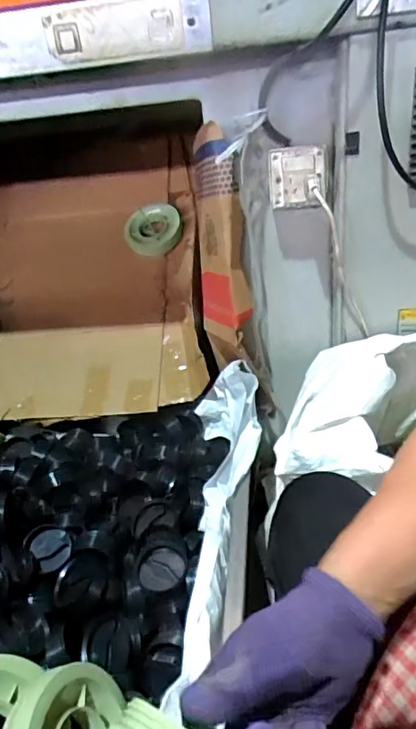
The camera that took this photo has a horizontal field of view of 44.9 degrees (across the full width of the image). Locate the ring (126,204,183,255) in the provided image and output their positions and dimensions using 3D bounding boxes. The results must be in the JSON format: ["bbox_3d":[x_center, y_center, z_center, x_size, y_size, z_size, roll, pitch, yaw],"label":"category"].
[{"bbox_3d":[-0.125,-0.306,1.148,0.128,0.110,0.031,-13,-12,5],"label":"ring"}]

